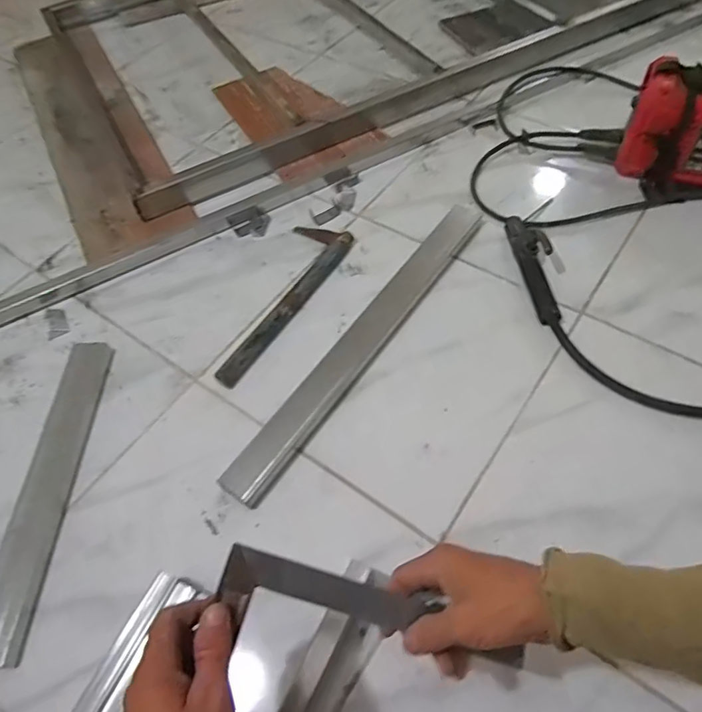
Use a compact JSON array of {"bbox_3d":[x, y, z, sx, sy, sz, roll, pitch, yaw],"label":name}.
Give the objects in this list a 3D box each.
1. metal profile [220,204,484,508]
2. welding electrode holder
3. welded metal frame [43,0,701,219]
[{"bbox_3d":[0.028,-0.037,0.755,0.062,0.011,0.580,29,63,23],"label":"metal profile"},{"bbox_3d":[0.270,-0.140,0.771,0.038,0.060,0.209,-5,55,2],"label":"welding electrode holder"},{"bbox_3d":[0.245,-1.121,1.444,2.008,0.063,1.256,-26,58,-11],"label":"welded metal frame"}]

